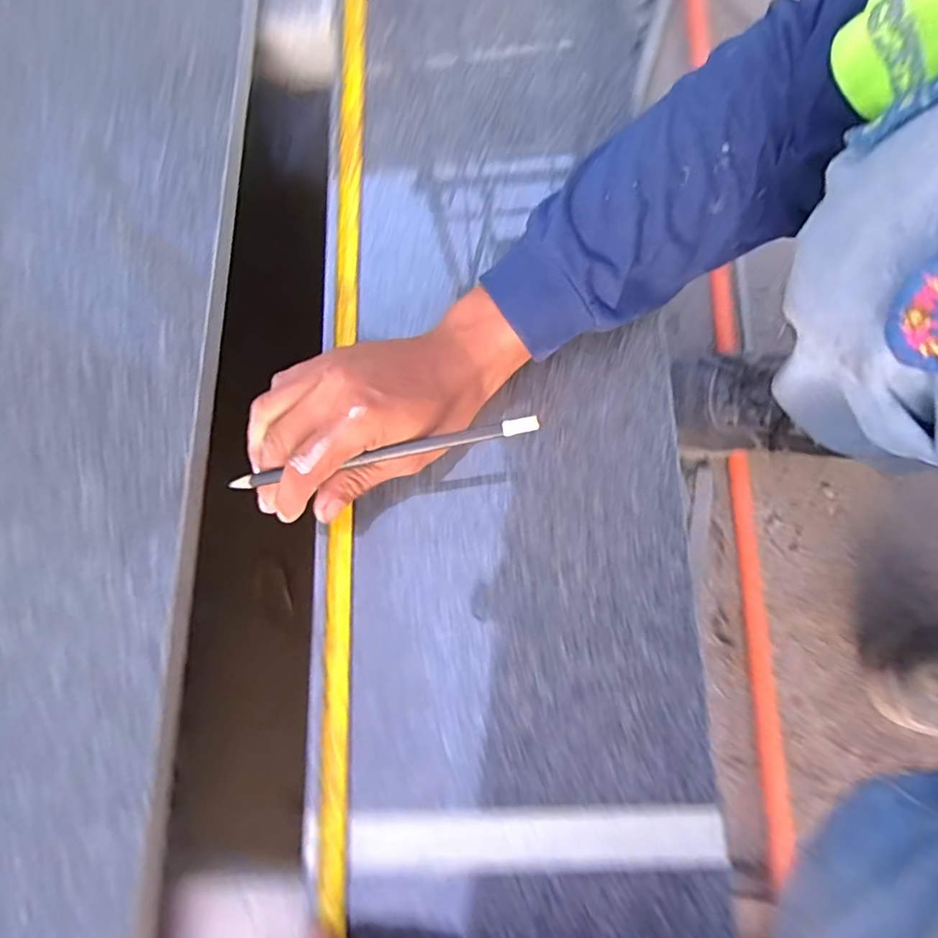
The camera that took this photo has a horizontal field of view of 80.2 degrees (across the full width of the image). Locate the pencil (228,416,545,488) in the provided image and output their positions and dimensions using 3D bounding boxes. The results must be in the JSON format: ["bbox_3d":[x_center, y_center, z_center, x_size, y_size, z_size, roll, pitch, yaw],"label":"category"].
[{"bbox_3d":[-0.046,-0.007,0.296,0.167,0.010,0.007,-11,77,6],"label":"pencil"}]

